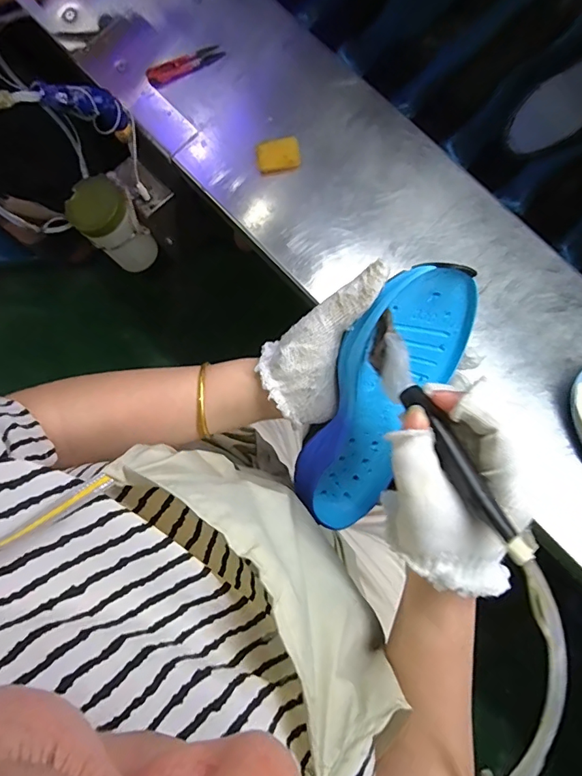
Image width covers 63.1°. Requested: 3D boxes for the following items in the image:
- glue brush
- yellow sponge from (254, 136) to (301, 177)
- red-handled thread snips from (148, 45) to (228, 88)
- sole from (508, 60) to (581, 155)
[{"bbox_3d":[0.086,0.023,0.274,0.020,0.025,0.158,-25,58,-5],"label":"glue brush"},{"bbox_3d":[-0.015,-0.276,0.566,0.052,0.022,0.032,-17,81,-1],"label":"yellow sponge"},{"bbox_3d":[-0.133,-0.407,0.599,0.100,0.013,0.023,-25,81,-2],"label":"red-handled thread snips"},{"bbox_3d":[0.359,-0.372,0.573,0.197,0.010,0.068,-44,81,25],"label":"sole"}]

